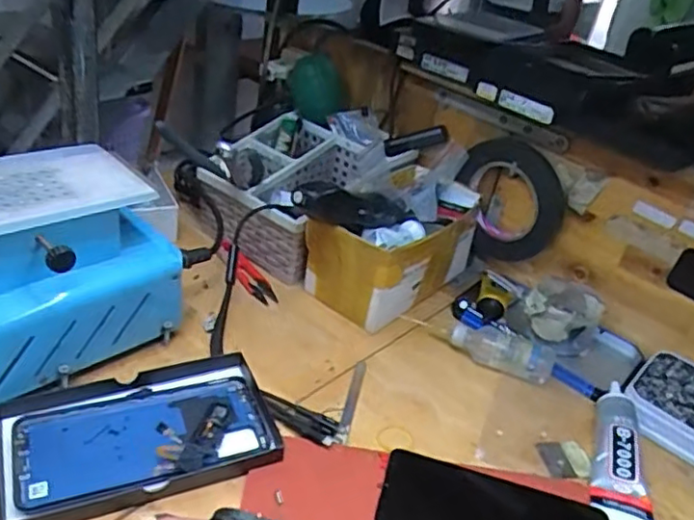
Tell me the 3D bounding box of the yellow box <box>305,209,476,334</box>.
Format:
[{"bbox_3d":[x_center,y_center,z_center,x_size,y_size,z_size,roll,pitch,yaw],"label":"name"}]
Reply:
[{"bbox_3d":[0.051,-0.009,0.644,0.101,0.093,0.178,31,37,31],"label":"yellow box"}]

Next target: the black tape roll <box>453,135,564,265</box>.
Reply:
[{"bbox_3d":[0.165,-0.054,0.650,0.108,0.131,0.034,20,33,15],"label":"black tape roll"}]

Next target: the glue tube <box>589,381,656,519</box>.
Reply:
[{"bbox_3d":[0.215,0.149,0.494,0.042,0.022,0.132,17,33,10],"label":"glue tube"}]

